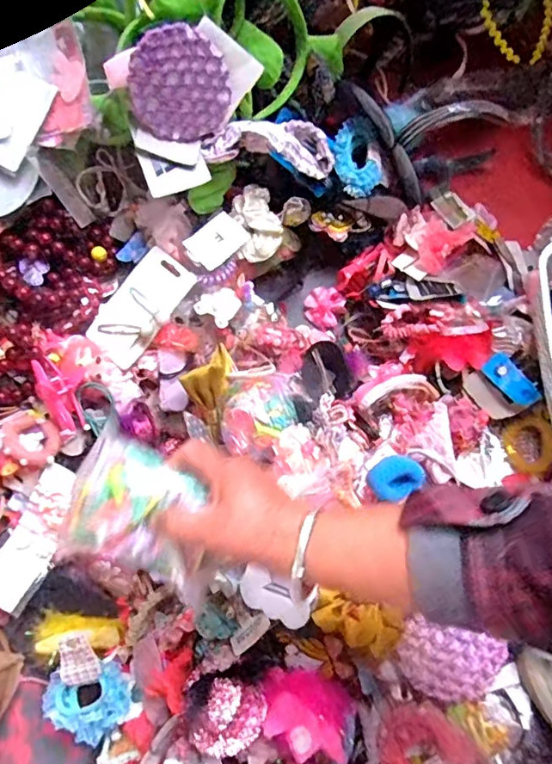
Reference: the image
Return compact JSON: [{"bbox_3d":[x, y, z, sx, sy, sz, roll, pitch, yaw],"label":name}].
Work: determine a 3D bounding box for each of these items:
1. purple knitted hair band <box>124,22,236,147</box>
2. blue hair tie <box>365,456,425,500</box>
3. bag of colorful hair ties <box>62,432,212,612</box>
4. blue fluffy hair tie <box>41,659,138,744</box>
[{"bbox_3d":[-0.091,-0.281,0.508,0.093,0.097,0.009,-11,47,-13],"label":"purple knitted hair band"},{"bbox_3d":[0.116,0.094,0.517,0.050,0.015,0.040,-29,76,-6],"label":"blue hair tie"},{"bbox_3d":[-0.098,0.098,0.398,0.116,0.036,0.096,17,76,6],"label":"bag of colorful hair ties"},{"bbox_3d":[-0.177,0.303,0.500,0.081,0.024,0.062,-14,75,-2],"label":"blue fluffy hair tie"}]

